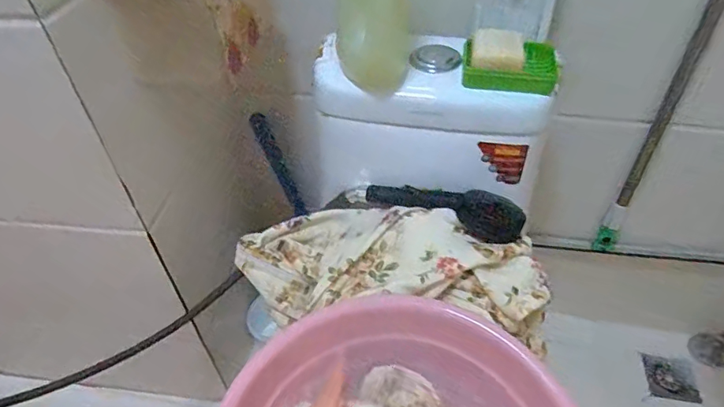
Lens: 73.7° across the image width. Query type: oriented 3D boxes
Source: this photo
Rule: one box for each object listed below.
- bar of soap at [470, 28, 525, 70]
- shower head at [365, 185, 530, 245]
[{"bbox_3d":[0.168,-0.192,0.599,0.062,0.026,0.051,5,45,8],"label":"bar of soap"},{"bbox_3d":[0.115,0.000,0.673,0.217,0.042,0.044,18,48,20],"label":"shower head"}]

